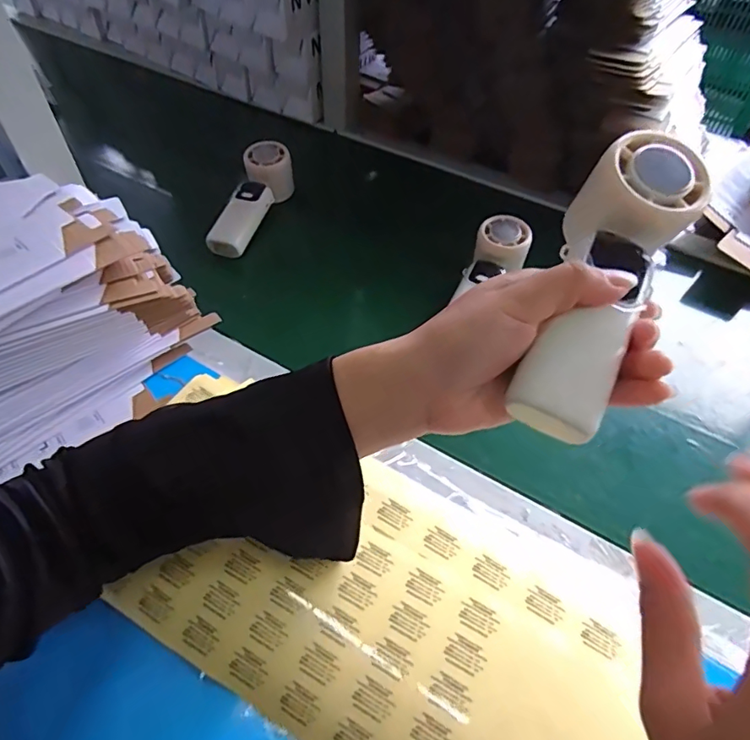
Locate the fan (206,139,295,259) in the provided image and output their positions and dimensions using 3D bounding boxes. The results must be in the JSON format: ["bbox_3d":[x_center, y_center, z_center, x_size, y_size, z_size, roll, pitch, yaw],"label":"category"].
[{"bbox_3d":[-0.142,-0.204,0.592,0.062,0.047,0.163,12,52,7],"label":"fan"}]

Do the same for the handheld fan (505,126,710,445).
[{"bbox_3d":[0.113,-0.043,0.247,0.053,0.035,0.162,23,74,15],"label":"handheld fan"}]

